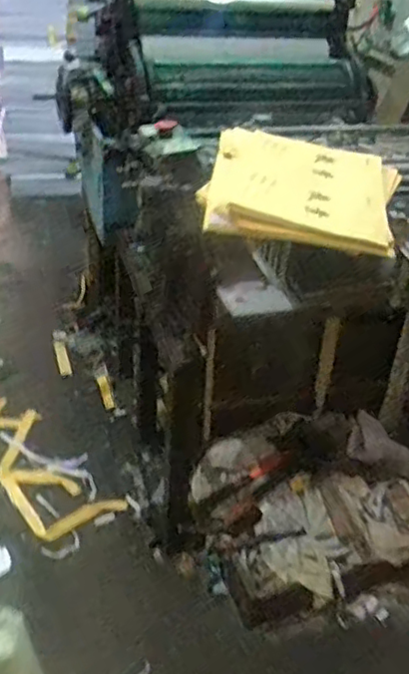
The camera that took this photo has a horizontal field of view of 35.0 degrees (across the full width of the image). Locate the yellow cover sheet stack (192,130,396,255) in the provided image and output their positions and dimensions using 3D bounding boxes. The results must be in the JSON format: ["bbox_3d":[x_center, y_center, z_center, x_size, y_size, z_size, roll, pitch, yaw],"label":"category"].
[{"bbox_3d":[0.171,-0.253,1.083,0.315,0.034,0.395,16,37,0],"label":"yellow cover sheet stack"}]

